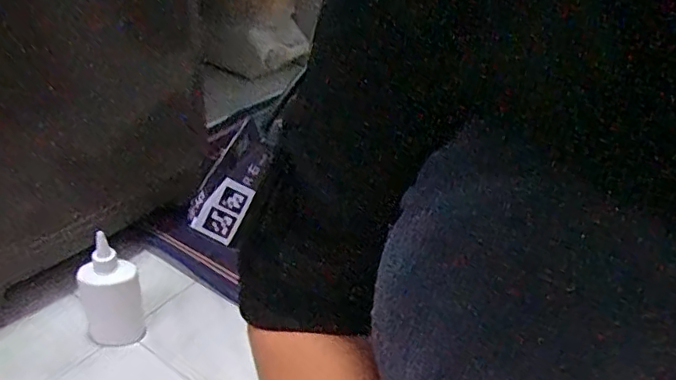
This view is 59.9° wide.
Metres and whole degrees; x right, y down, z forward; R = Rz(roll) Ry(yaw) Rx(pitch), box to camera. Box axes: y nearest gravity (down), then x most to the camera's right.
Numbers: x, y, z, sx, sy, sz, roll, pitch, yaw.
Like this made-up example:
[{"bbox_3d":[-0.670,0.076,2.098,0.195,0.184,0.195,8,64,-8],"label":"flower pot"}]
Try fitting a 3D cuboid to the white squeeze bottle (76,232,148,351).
[{"bbox_3d":[-0.289,0.124,0.749,0.073,0.161,0.060,-9,35,-21],"label":"white squeeze bottle"}]

